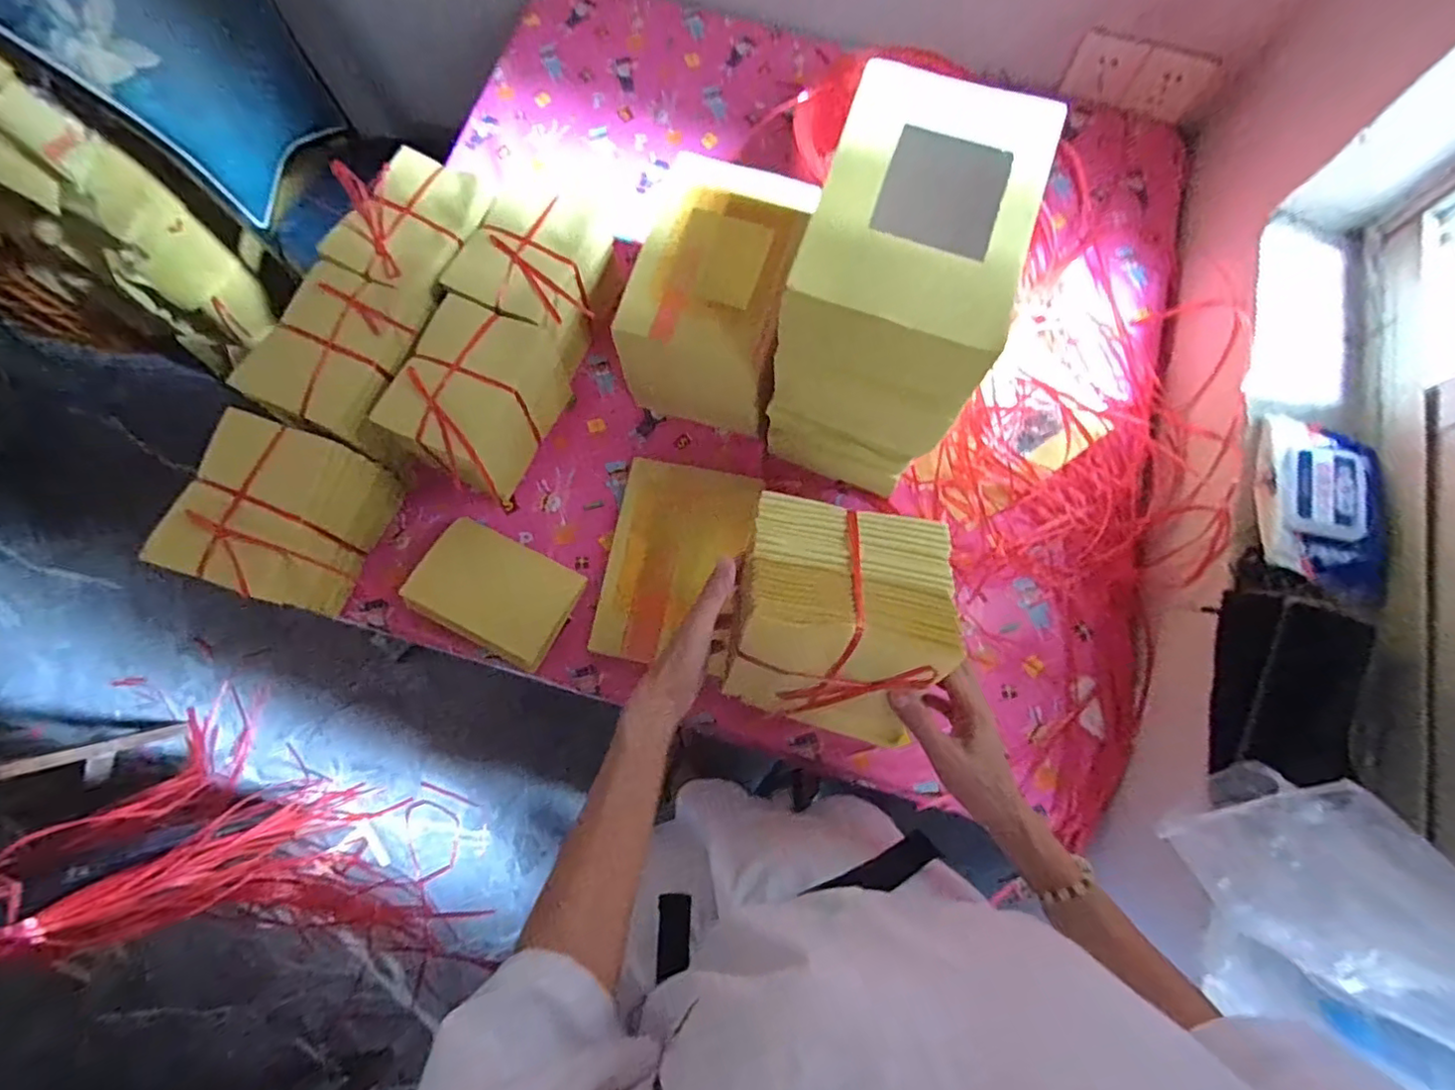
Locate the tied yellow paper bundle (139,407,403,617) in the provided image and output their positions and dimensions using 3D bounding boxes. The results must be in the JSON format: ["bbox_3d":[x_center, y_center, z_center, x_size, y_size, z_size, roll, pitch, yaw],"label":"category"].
[{"bbox_3d":[-0.454,-0.028,0.633,0.124,0.121,0.165,15,75,2],"label":"tied yellow paper bundle"}]

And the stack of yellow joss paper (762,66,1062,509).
[{"bbox_3d":[0.152,-0.228,0.608,0.159,0.296,0.236,19,75,4],"label":"stack of yellow joss paper"}]

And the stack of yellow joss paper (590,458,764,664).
[{"bbox_3d":[-0.055,0.020,0.701,0.152,0.027,0.227,10,75,1],"label":"stack of yellow joss paper"}]

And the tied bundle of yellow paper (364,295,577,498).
[{"bbox_3d":[-0.274,-0.153,0.683,0.127,0.131,0.178,20,75,4],"label":"tied bundle of yellow paper"}]

